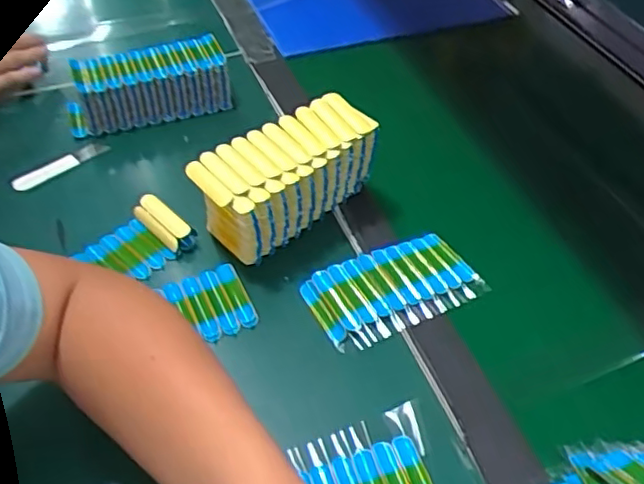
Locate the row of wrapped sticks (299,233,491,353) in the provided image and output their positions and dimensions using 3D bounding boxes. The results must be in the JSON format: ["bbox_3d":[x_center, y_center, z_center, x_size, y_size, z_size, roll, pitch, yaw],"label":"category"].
[{"bbox_3d":[0.063,0.038,0.534,0.145,0.016,0.079,-21,52,-21],"label":"row of wrapped sticks"}]

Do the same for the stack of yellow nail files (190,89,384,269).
[{"bbox_3d":[-0.032,-0.052,0.563,0.155,0.092,0.080,-31,56,-27],"label":"stack of yellow nail files"}]

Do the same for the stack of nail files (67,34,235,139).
[{"bbox_3d":[-0.186,-0.164,0.671,0.168,0.064,0.061,-14,50,-15],"label":"stack of nail files"}]

